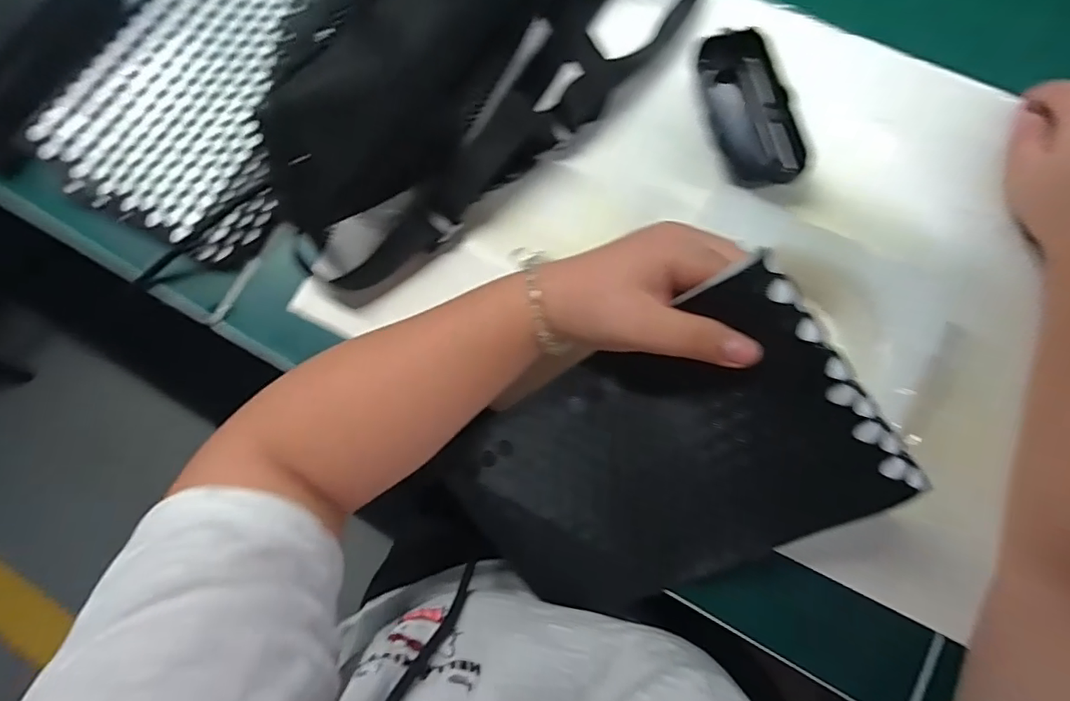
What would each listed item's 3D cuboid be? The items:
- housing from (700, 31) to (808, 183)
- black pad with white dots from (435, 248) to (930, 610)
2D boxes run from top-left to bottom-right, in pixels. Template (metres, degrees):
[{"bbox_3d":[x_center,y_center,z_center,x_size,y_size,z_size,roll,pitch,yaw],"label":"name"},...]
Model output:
[{"bbox_3d":[0.141,-0.159,0.355,0.054,0.023,0.104,-9,78,0],"label":"housing"},{"bbox_3d":[0.058,0.065,0.285,0.214,0.017,0.132,-33,92,26],"label":"black pad with white dots"}]

